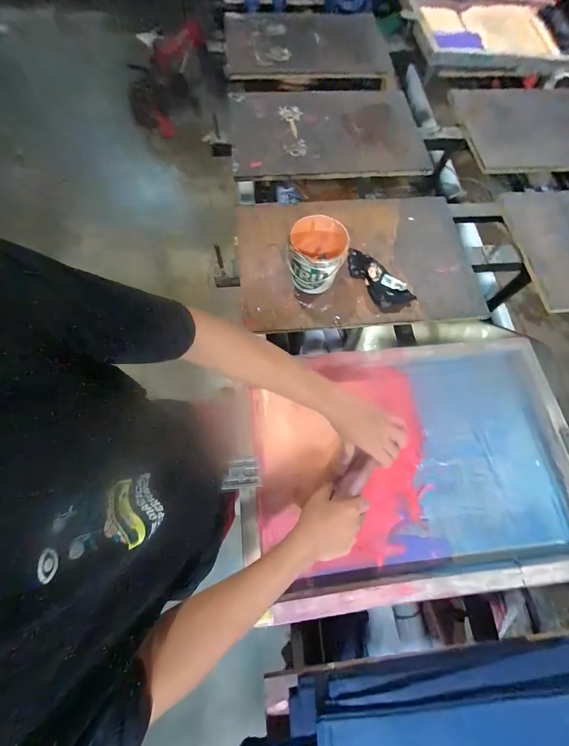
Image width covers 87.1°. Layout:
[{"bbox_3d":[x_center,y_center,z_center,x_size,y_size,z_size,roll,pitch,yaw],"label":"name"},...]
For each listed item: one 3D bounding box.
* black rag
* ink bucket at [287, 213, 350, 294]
[{"bbox_3d":[0.226,-0.227,0.726,0.087,0.036,0.186,-35,76,-13],"label":"black rag"},{"bbox_3d":[0.071,-0.261,0.677,0.118,0.116,0.109,1,71,-2],"label":"ink bucket"}]

